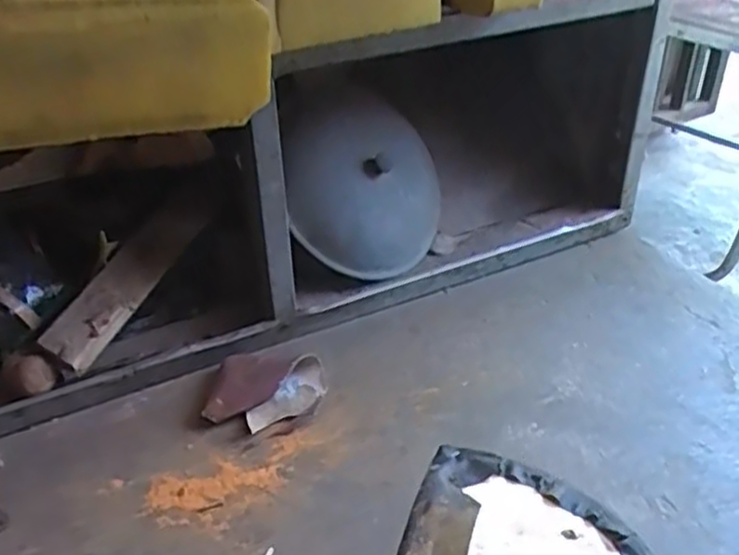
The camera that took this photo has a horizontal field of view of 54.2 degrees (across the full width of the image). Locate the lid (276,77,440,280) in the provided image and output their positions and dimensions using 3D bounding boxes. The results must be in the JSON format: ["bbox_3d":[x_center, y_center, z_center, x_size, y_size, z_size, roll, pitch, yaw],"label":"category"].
[{"bbox_3d":[-0.007,-0.130,1.020,0.262,0.257,0.063,-7,-2,-25],"label":"lid"}]

